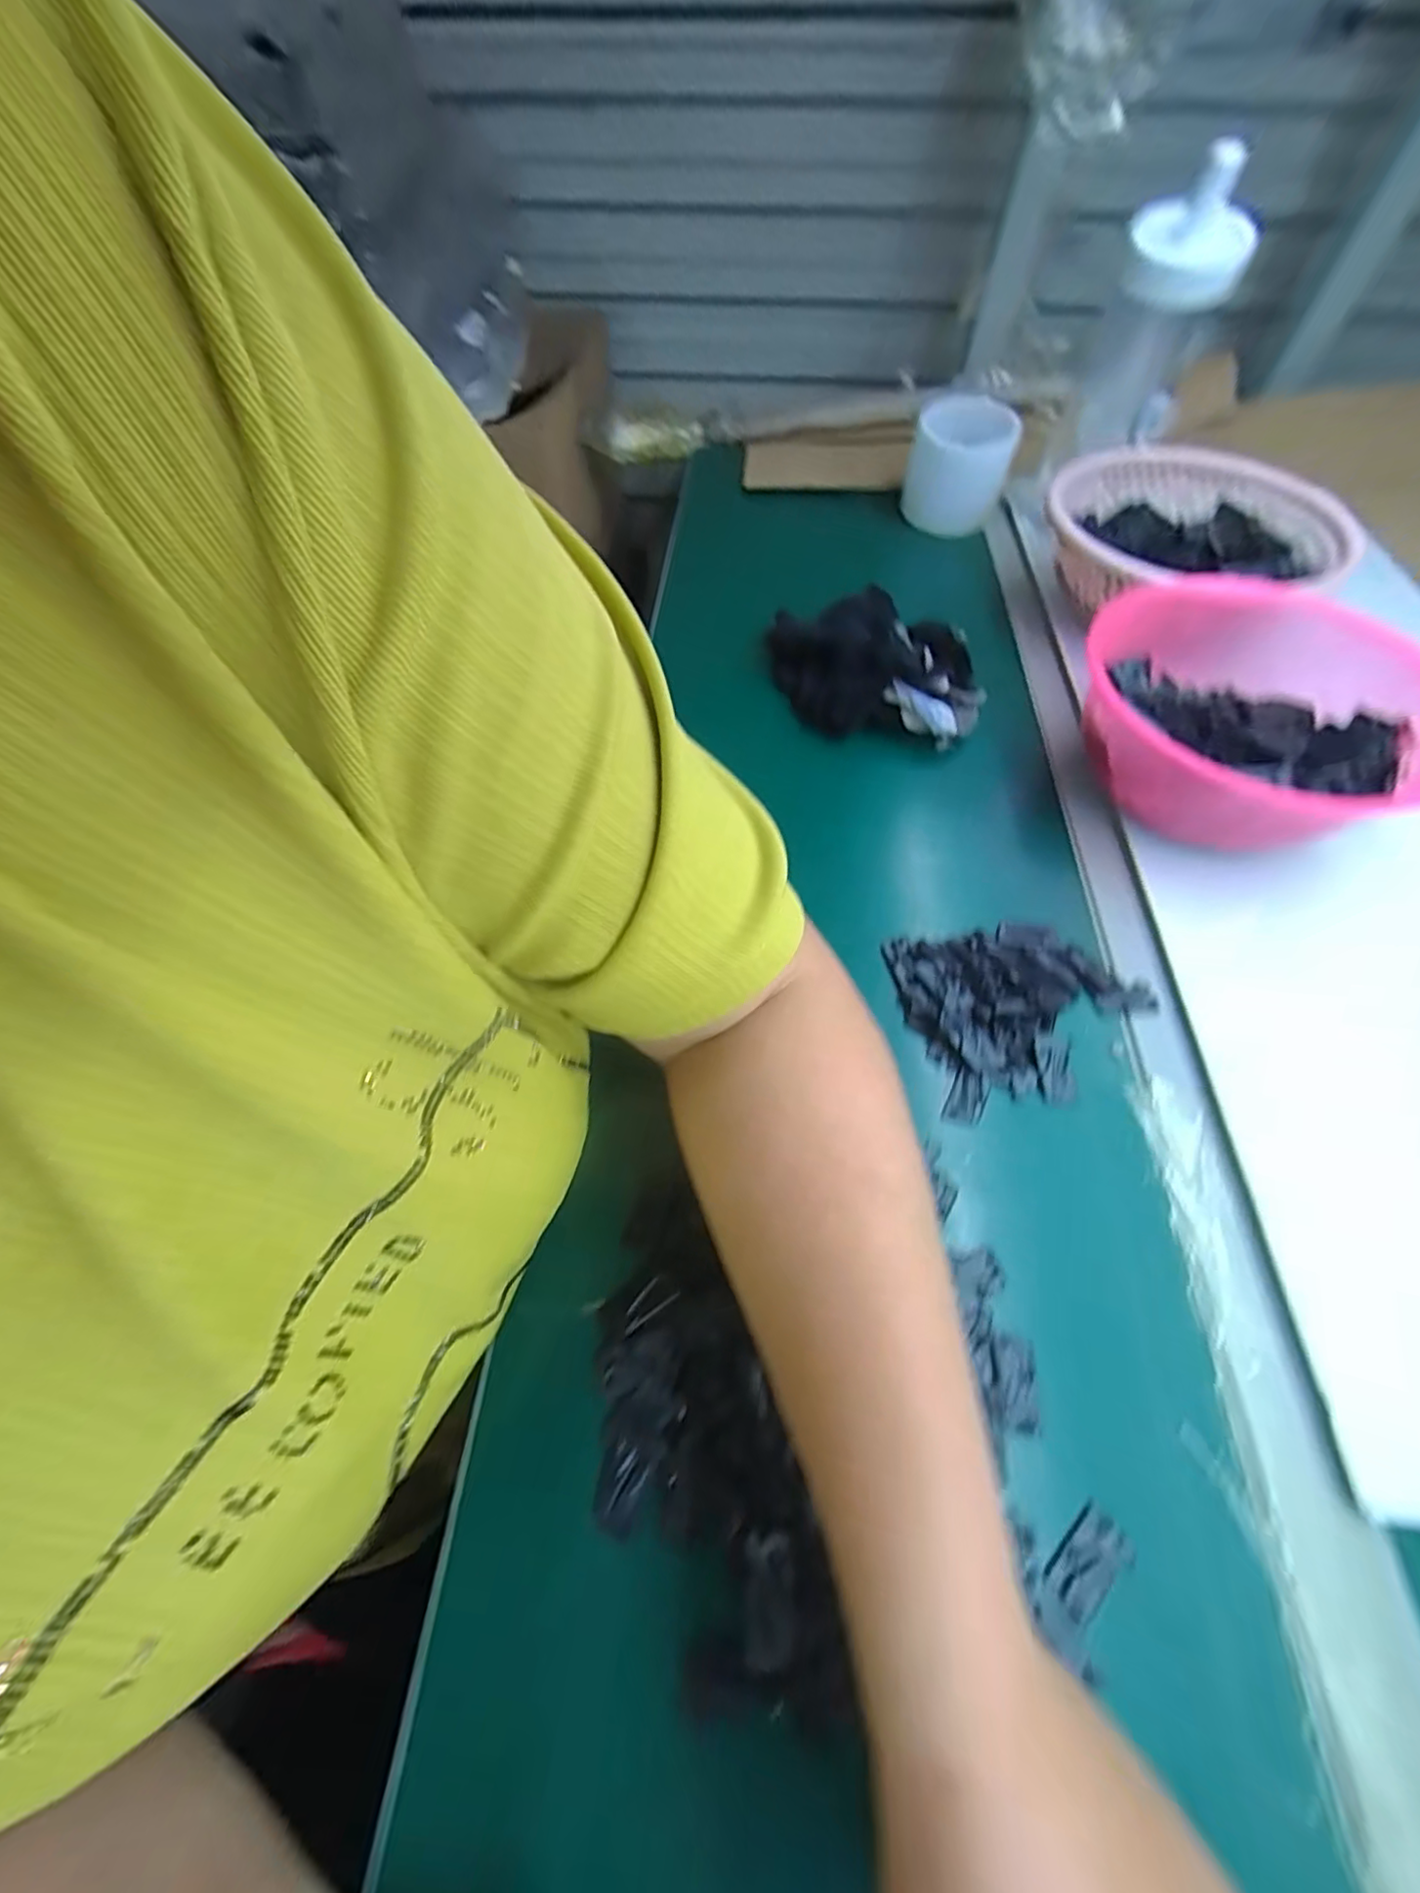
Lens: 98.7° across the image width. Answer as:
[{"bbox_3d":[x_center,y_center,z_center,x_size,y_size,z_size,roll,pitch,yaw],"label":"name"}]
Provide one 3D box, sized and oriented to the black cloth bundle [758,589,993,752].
[{"bbox_3d":[0.119,-0.209,0.452,0.164,0.055,0.109,11,59,9],"label":"black cloth bundle"}]

